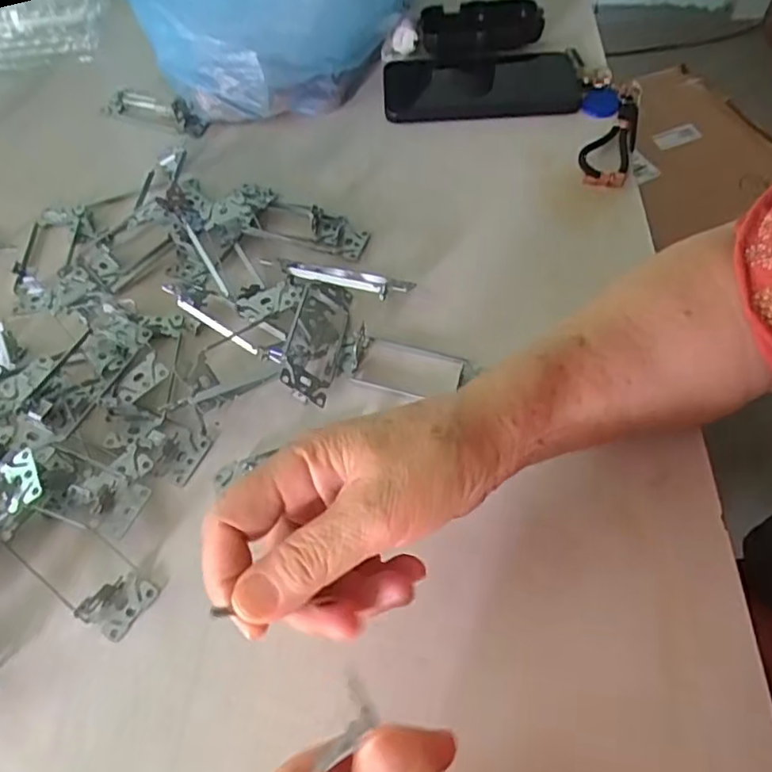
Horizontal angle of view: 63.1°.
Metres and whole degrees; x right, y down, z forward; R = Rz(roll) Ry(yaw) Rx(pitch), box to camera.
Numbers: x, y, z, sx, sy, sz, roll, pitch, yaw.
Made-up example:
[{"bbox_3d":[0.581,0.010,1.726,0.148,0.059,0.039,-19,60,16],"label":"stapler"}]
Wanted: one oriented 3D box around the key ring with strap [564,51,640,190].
[{"bbox_3d":[0.189,-0.236,0.533,0.057,0.019,0.191,4,58,5],"label":"key ring with strap"}]

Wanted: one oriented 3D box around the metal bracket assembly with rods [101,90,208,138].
[{"bbox_3d":[-0.206,-0.246,0.559,0.099,0.023,0.031,24,63,15],"label":"metal bracket assembly with rods"}]

